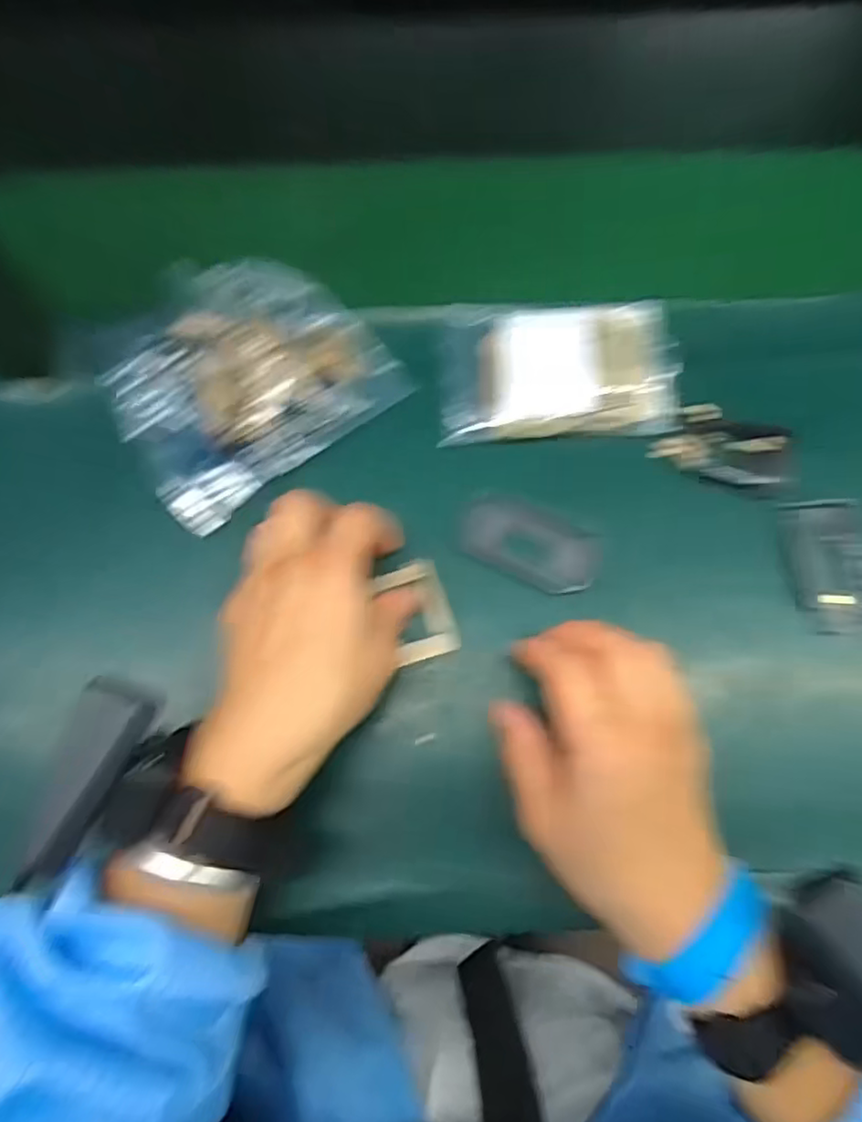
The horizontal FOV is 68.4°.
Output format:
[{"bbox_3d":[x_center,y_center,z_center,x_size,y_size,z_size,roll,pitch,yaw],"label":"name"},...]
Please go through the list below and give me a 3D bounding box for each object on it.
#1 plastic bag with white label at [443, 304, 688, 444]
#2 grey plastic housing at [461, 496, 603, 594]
[{"bbox_3d":[0.077,-0.113,0.380,0.136,0.024,0.086,1,71,-1],"label":"plastic bag with white label"},{"bbox_3d":[0.057,-0.010,0.363,0.078,0.011,0.041,23,72,6],"label":"grey plastic housing"}]

